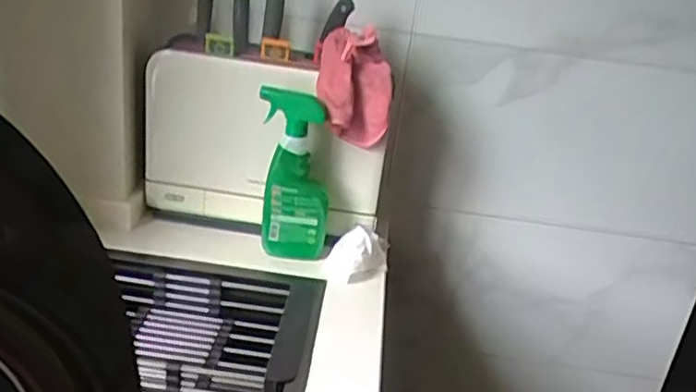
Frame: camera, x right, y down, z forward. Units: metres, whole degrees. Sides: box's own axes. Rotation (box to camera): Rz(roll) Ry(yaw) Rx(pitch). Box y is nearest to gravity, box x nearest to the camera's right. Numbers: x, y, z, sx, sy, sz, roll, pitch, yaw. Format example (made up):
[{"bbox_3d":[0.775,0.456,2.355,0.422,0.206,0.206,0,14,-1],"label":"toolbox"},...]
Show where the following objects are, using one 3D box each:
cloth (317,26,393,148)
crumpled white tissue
[{"bbox_3d":[0.007,-0.161,1.007,0.091,0.150,0.096,-8,30,-31],"label":"cloth"},{"bbox_3d":[0.017,0.085,1.056,0.090,0.049,0.099,8,25,1],"label":"crumpled white tissue"}]

